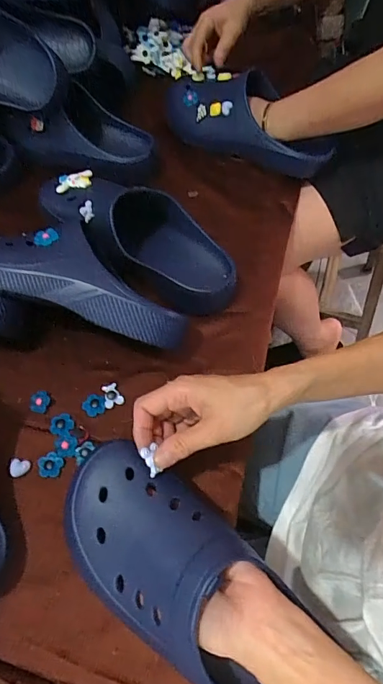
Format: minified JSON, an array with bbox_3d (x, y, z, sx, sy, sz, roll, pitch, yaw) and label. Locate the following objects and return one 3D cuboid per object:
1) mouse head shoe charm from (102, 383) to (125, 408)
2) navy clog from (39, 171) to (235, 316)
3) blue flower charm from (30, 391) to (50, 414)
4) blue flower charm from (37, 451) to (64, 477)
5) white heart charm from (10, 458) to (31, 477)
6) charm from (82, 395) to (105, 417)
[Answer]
[{"bbox_3d":[-0.088,0.058,0.462,0.020,0.004,0.027,-15,61,-9],"label":"mouse head shoe charm"},{"bbox_3d":[-0.071,-0.134,0.533,0.285,0.083,0.116,32,65,16],"label":"navy clog"},{"bbox_3d":[-0.168,0.067,0.462,0.020,0.011,0.024,1,60,0],"label":"blue flower charm"},{"bbox_3d":[-0.143,0.126,0.425,0.024,0.009,0.023,0,60,-1],"label":"blue flower charm"},{"bbox_3d":[-0.175,0.128,0.425,0.018,0.004,0.018,6,60,3],"label":"white heart charm"},{"bbox_3d":[-0.107,0.069,0.456,0.024,0.005,0.024,0,60,-1],"label":"charm"}]

